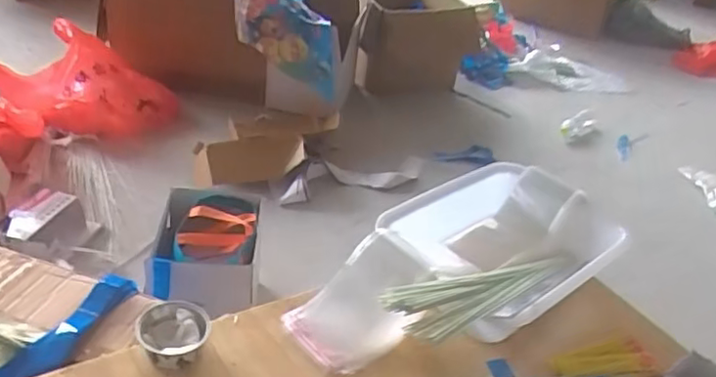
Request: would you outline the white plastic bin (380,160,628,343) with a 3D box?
[{"bbox_3d":[0.208,0.095,0.937,0.356,0.102,0.252,-23,45,-37],"label":"white plastic bin"}]

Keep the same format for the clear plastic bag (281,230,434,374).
[{"bbox_3d":[0.008,0.147,0.811,0.179,0.027,0.124,-43,61,-7],"label":"clear plastic bag"}]

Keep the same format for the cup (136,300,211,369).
[{"bbox_3d":[-0.218,0.171,0.748,0.080,0.043,0.088,5,35,-4],"label":"cup"}]

